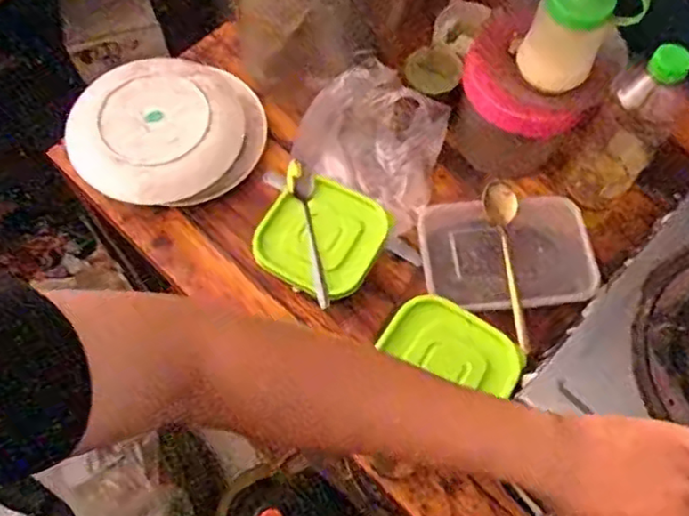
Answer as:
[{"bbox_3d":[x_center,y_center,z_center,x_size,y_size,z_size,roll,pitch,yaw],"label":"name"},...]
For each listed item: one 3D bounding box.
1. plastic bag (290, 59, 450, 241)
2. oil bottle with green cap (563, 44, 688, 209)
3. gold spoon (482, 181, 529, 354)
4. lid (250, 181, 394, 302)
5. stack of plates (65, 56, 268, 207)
[{"bbox_3d":[0.044,-0.135,0.731,0.153,0.133,0.136,35,70,12],"label":"plastic bag"},{"bbox_3d":[0.290,-0.130,0.651,0.073,0.210,0.062,39,71,14],"label":"oil bottle with green cap"},{"bbox_3d":[0.170,0.006,0.653,0.034,0.016,0.184,-3,67,-3],"label":"gold spoon"},{"bbox_3d":[-0.025,-0.022,0.670,0.125,0.016,0.120,28,68,10],"label":"lid"},{"bbox_3d":[-0.207,-0.154,0.743,0.223,0.059,0.177,-12,67,-7],"label":"stack of plates"}]

